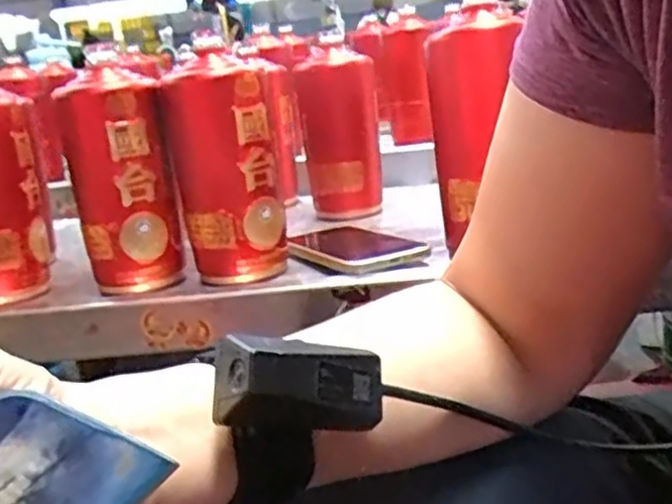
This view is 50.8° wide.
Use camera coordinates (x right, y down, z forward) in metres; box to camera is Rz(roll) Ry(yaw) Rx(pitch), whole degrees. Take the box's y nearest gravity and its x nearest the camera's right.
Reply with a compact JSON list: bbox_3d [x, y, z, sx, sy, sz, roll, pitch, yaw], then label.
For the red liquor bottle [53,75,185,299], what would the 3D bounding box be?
[{"bbox_3d":[-0.175,-0.055,0.576,0.073,0.167,0.061,-14,18,-23],"label":"red liquor bottle"}]

